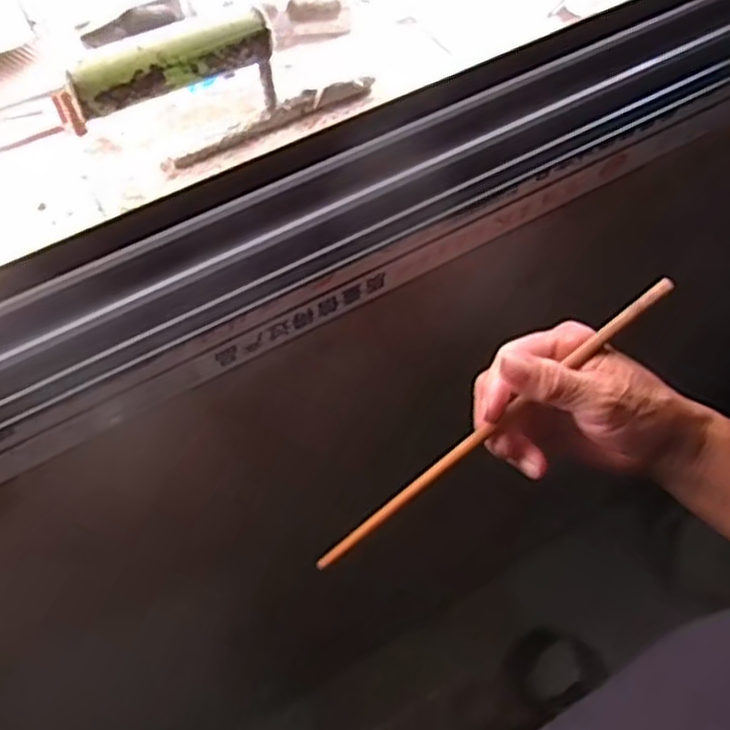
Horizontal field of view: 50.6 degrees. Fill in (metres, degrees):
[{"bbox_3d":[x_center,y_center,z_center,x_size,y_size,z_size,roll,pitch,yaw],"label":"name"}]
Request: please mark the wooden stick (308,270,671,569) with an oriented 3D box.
[{"bbox_3d":[0.070,0.027,0.396,0.234,0.010,0.007,-37,65,-9],"label":"wooden stick"}]

